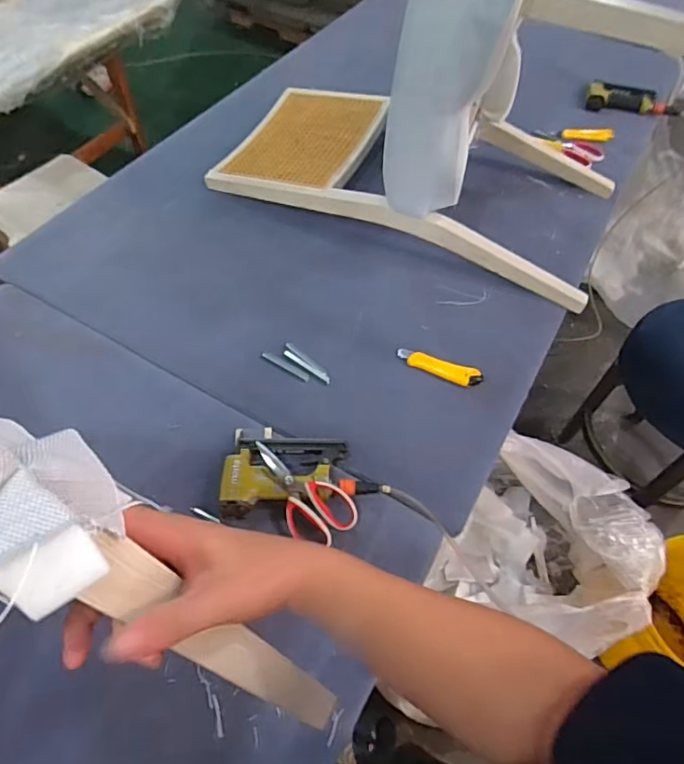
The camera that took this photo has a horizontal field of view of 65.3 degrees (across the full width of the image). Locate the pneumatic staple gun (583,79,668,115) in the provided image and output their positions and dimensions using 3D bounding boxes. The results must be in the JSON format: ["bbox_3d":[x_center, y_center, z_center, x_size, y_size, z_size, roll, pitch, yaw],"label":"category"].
[{"bbox_3d":[0.846,-0.829,1.575,0.260,0.095,0.040,3,57,-1],"label":"pneumatic staple gun"}]

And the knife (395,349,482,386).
[{"bbox_3d":[0.179,-0.026,0.988,0.160,0.015,0.042,19,58,9],"label":"knife"}]

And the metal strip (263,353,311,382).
[{"bbox_3d":[-0.103,-0.029,0.978,0.101,0.005,0.013,28,60,14],"label":"metal strip"}]

